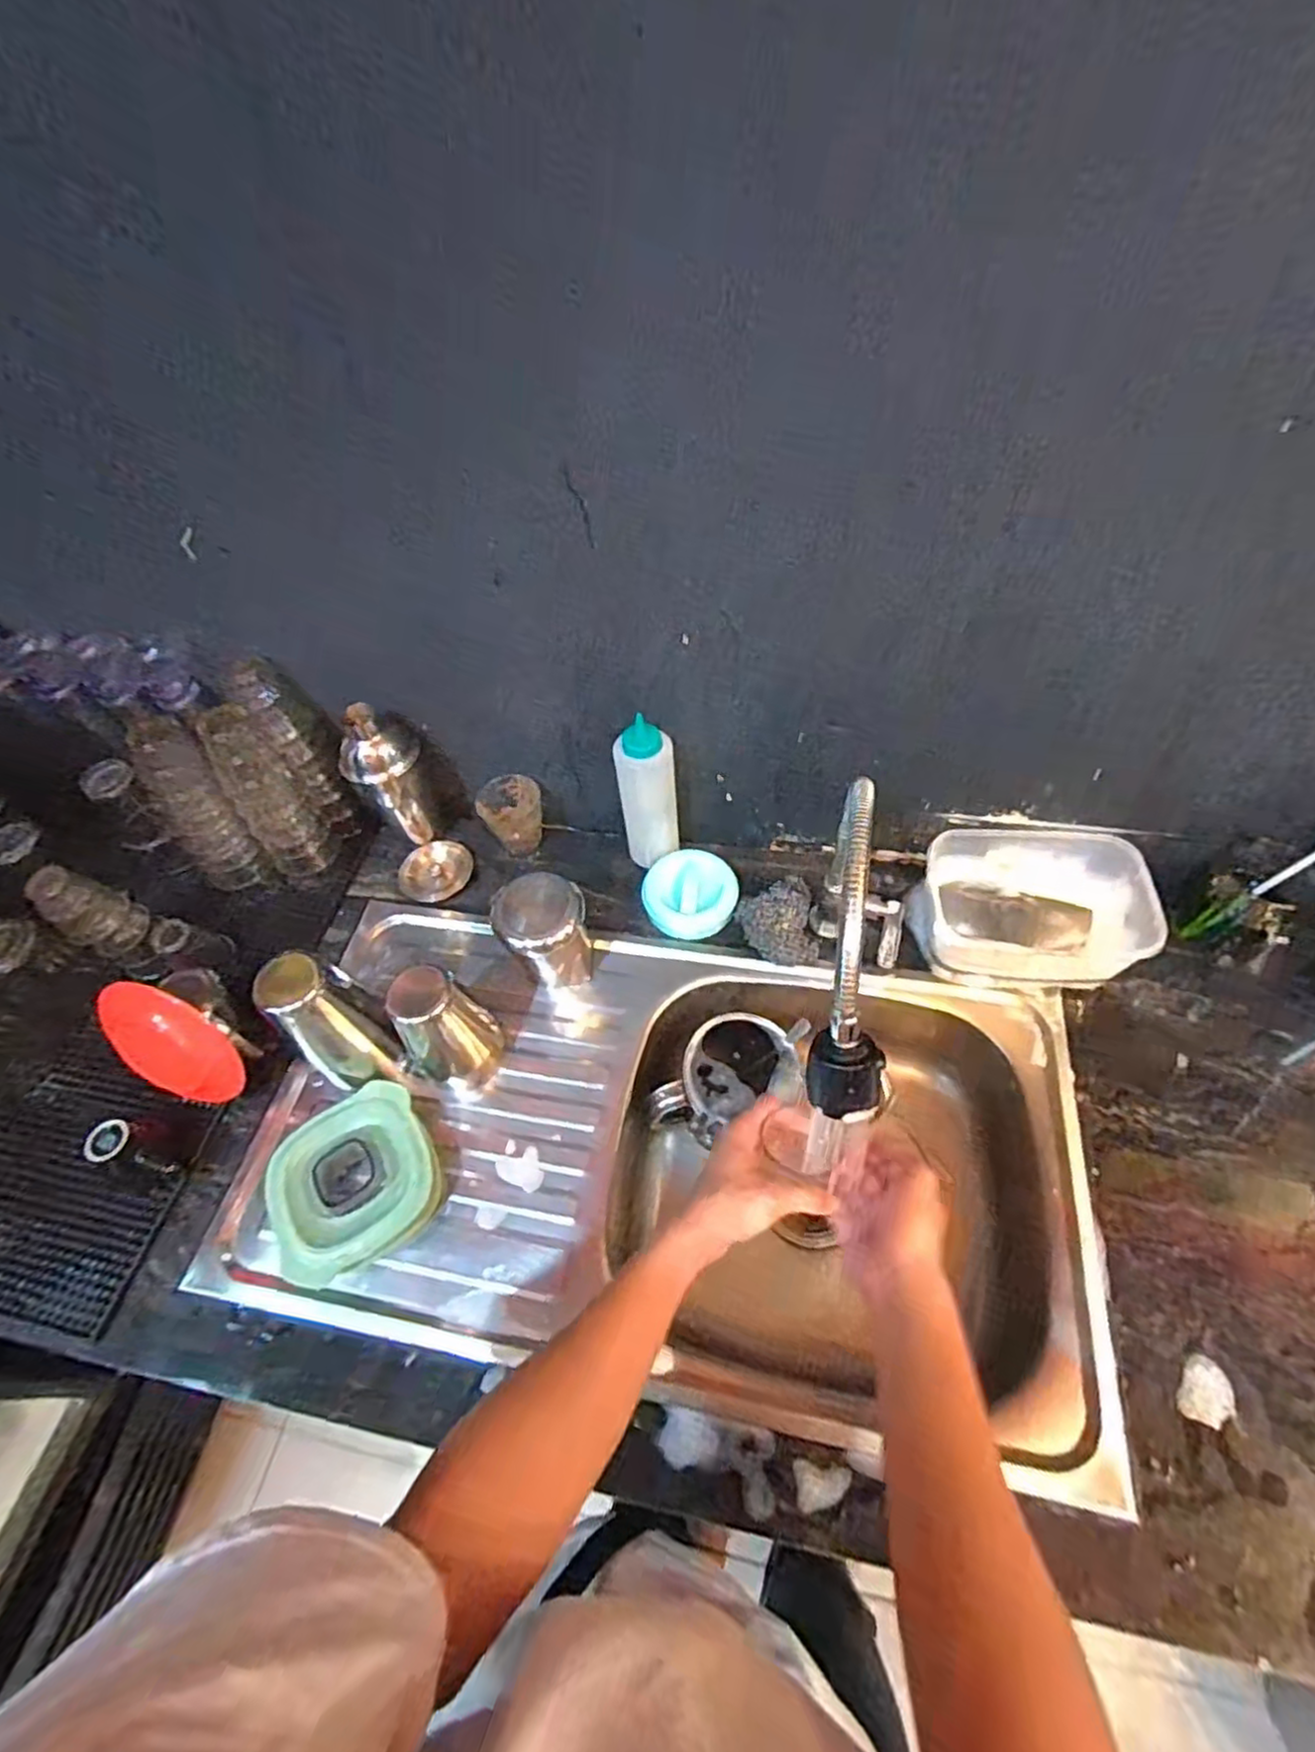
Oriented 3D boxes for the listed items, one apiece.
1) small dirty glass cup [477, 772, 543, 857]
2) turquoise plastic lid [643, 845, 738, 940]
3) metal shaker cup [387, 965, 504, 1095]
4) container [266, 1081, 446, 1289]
[{"bbox_3d":[-0.170,-0.074,0.839,0.072,0.073,0.061,-27,57,-13],"label":"small dirty glass cup"},{"bbox_3d":[0.036,0.019,0.776,0.101,0.028,0.100,-2,55,4],"label":"turquoise plastic lid"},{"bbox_3d":[-0.196,0.148,0.655,0.070,0.161,0.077,-2,55,4],"label":"metal shaker cup"},{"bbox_3d":[-0.267,0.269,0.623,0.137,0.046,0.139,-27,57,-13],"label":"container"}]

